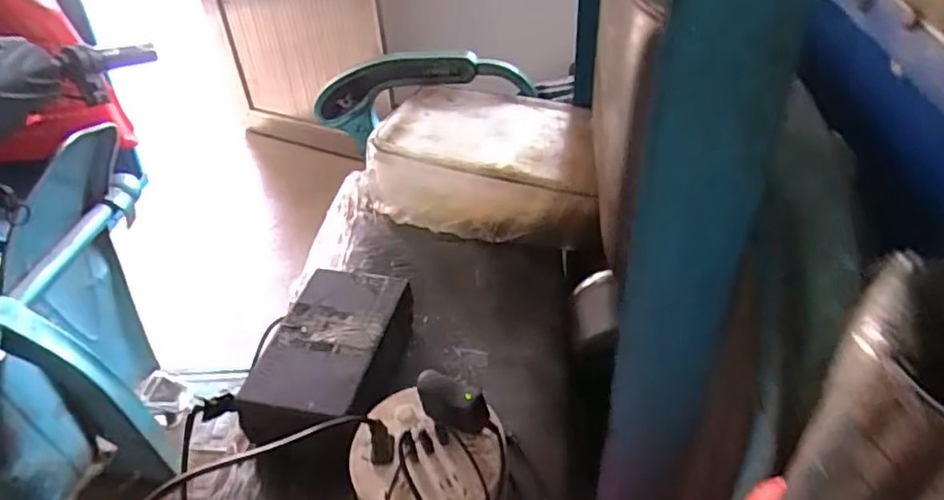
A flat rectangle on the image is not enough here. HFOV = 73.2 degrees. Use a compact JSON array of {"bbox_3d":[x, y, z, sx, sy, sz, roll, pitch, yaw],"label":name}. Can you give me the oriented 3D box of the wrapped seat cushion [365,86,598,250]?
[{"bbox_3d":[0.021,-0.125,0.880,0.312,0.111,0.232,6,40,12],"label":"wrapped seat cushion"}]

